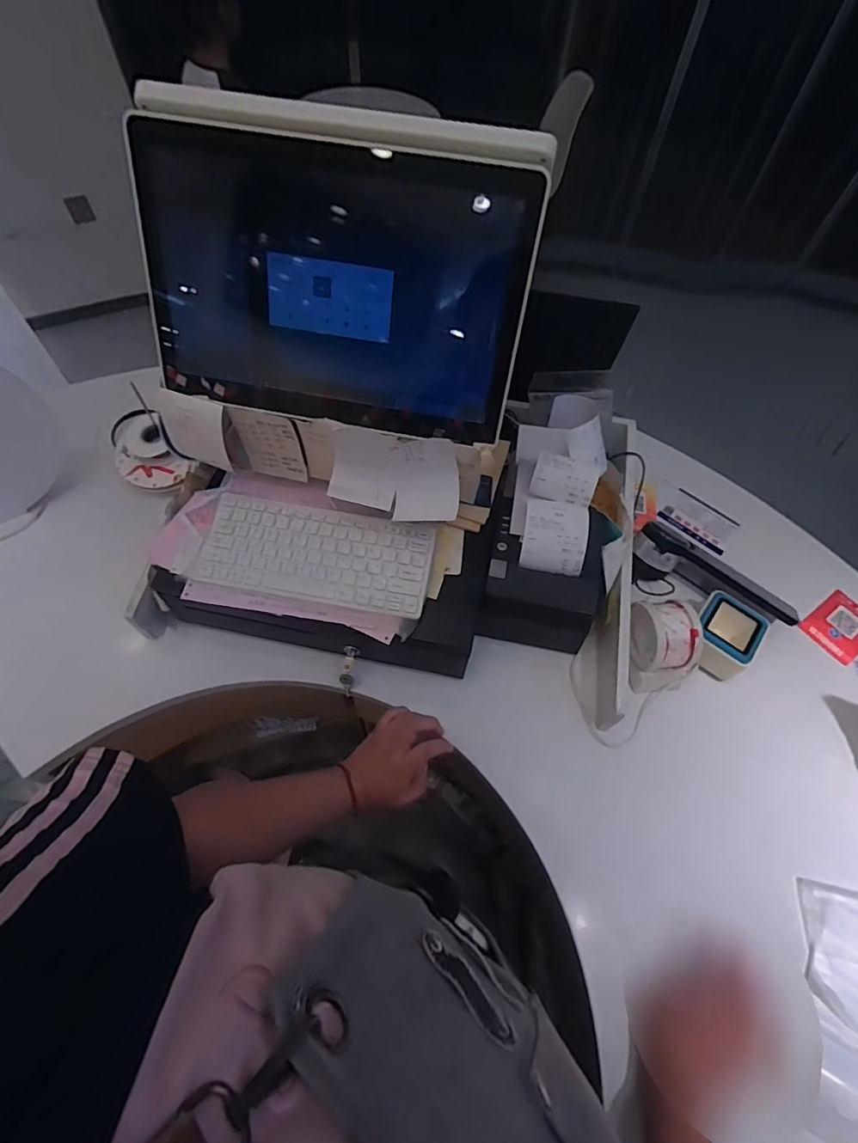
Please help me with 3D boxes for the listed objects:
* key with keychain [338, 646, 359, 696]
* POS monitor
[{"bbox_3d":[-0.109,0.135,0.666,0.022,0.072,0.019,10,14,4],"label":"key with keychain"},{"bbox_3d":[-0.095,-0.297,0.507,0.390,0.280,0.064,11,29,8],"label":"POS monitor"}]

